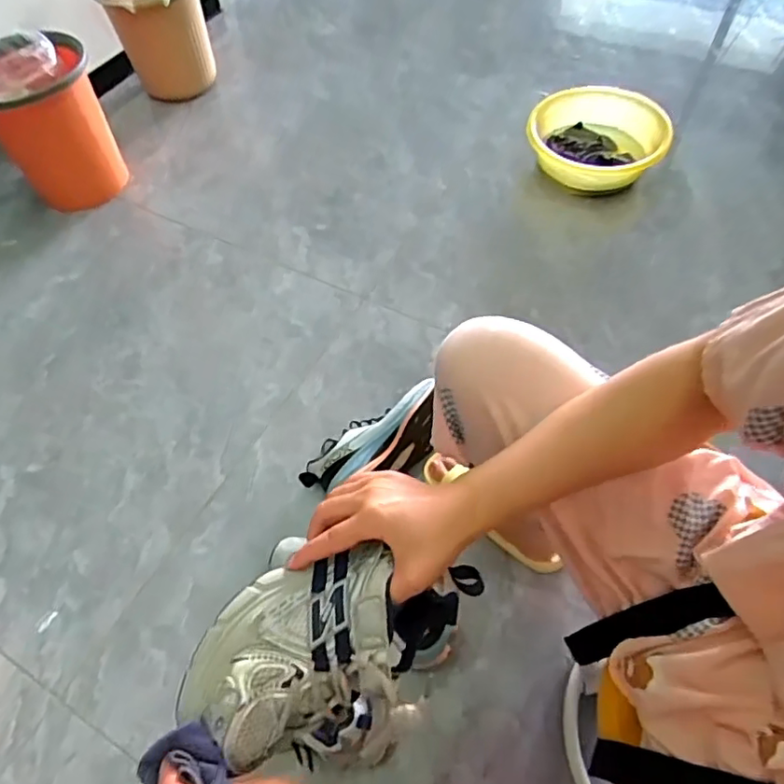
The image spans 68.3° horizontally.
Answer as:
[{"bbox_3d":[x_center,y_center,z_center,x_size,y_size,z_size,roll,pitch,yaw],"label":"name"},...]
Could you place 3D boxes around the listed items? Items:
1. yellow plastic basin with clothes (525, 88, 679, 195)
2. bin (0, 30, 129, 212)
[{"bbox_3d":[0.438,-0.543,1.239,0.283,0.110,0.294,12,60,7],"label":"yellow plastic basin with clothes"},{"bbox_3d":[-0.761,-0.594,1.278,0.258,0.296,0.218,-30,63,-16],"label":"bin"}]

